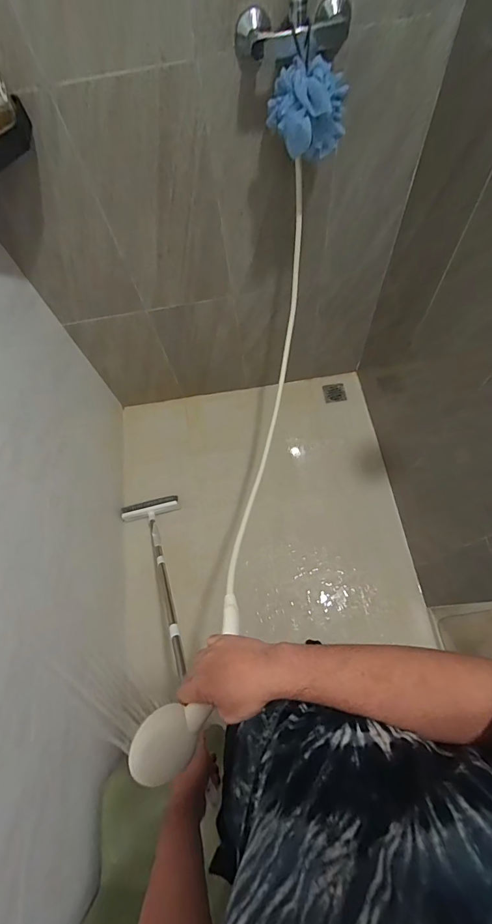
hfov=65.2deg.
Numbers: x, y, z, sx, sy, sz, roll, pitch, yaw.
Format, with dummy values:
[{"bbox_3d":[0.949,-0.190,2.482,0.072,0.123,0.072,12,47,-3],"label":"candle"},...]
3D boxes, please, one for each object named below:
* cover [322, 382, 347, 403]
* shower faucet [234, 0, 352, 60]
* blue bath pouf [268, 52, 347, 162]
[{"bbox_3d":[0.386,-0.303,1.680,0.091,0.008,0.099,-9,60,8],"label":"cover"},{"bbox_3d":[0.091,-0.781,0.684,0.210,0.092,0.095,-13,64,-3],"label":"shower faucet"},{"bbox_3d":[0.124,-0.672,0.737,0.137,0.117,0.094,-24,66,-8],"label":"blue bath pouf"}]

